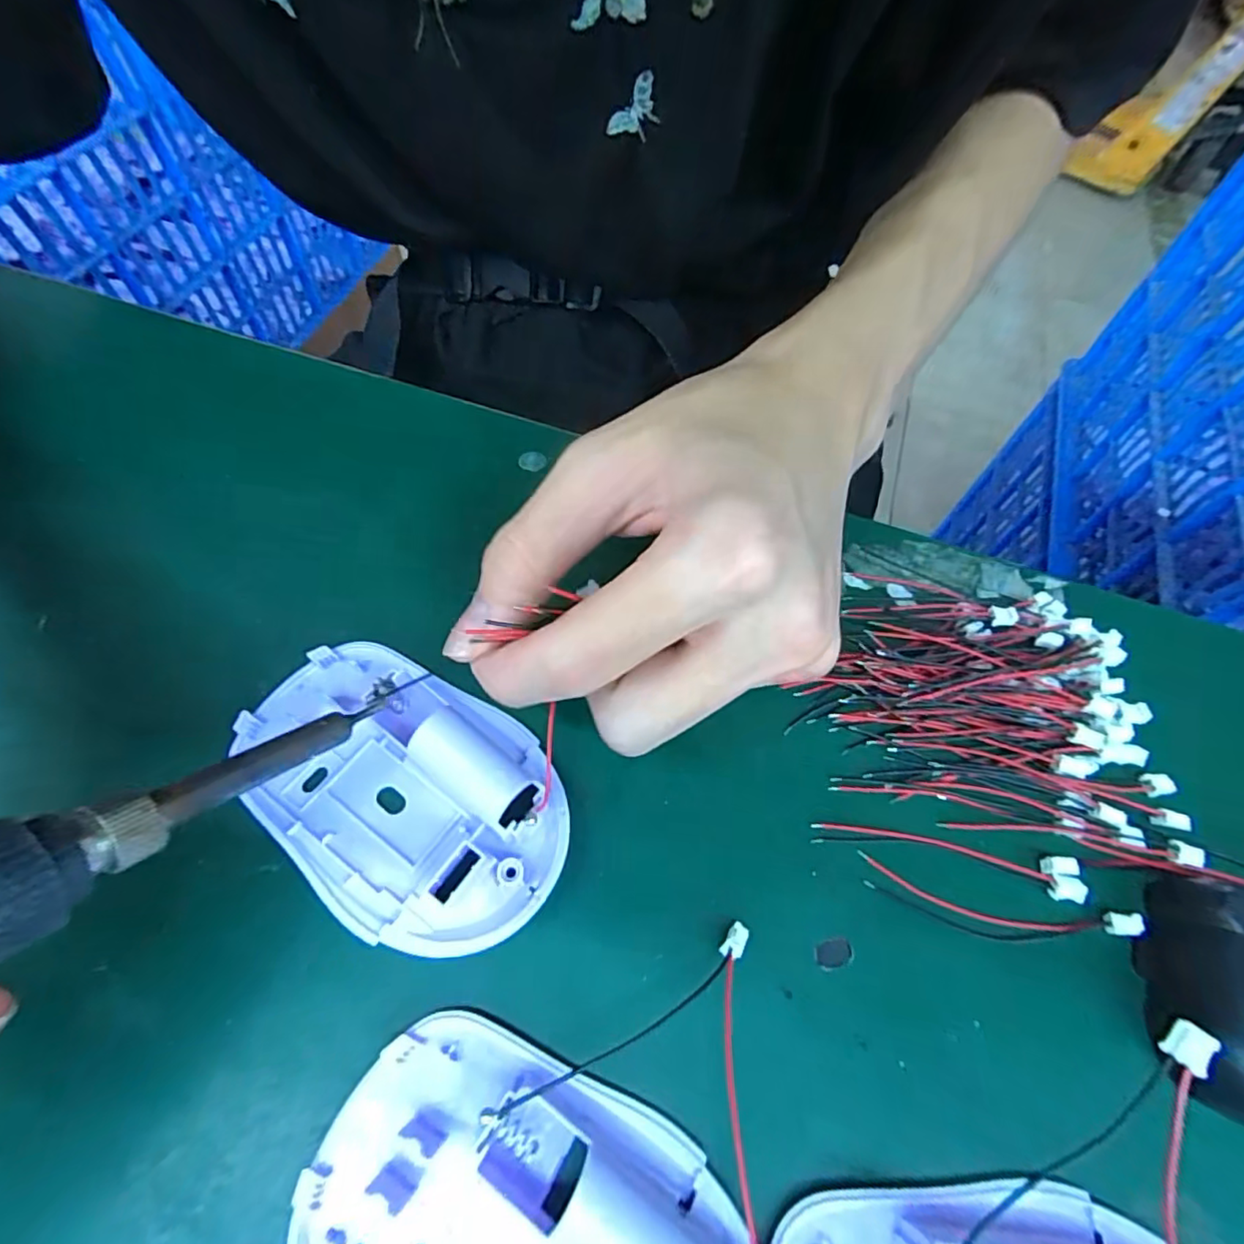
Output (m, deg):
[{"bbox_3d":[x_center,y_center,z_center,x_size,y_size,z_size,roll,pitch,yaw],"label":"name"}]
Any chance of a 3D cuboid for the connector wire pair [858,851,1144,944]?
[{"bbox_3d":[0.097,0.075,0.154,0.067,0.008,0.013,12,62,4],"label":"connector wire pair"}]

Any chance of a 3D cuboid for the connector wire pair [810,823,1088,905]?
[{"bbox_3d":[0.088,0.063,0.160,0.069,0.005,0.009,13,62,4],"label":"connector wire pair"}]

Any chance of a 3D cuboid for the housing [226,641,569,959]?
[{"bbox_3d":[-0.060,0.042,0.159,0.096,0.023,0.060,36,66,16],"label":"housing"}]

